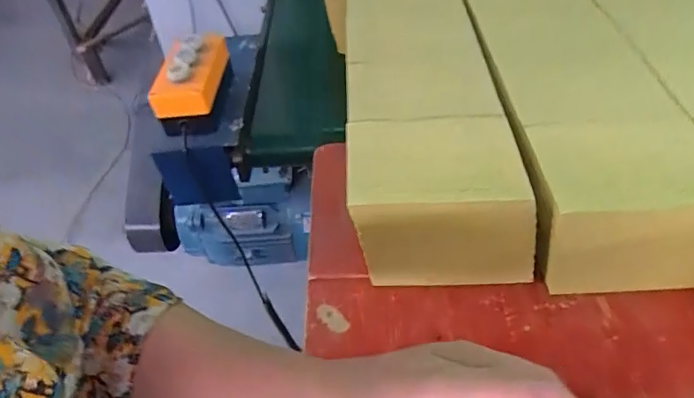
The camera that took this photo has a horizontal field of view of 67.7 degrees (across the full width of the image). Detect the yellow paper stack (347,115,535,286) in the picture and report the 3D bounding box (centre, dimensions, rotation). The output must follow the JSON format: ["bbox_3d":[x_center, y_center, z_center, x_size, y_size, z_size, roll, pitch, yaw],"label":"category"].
[{"bbox_3d":[0.093,0.000,0.536,0.179,0.131,0.146,-1,44,3],"label":"yellow paper stack"}]

